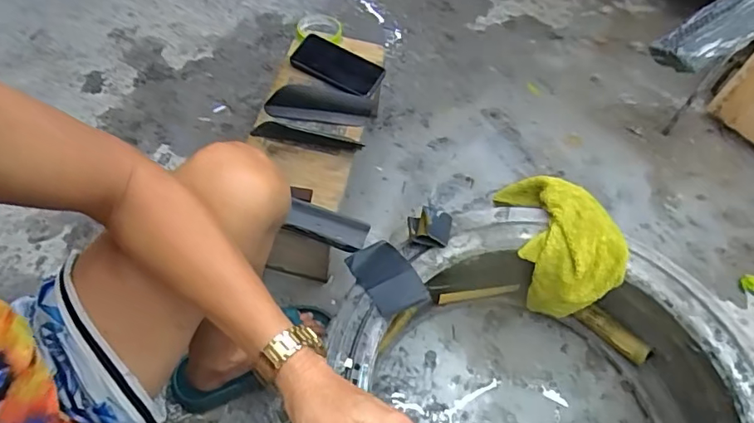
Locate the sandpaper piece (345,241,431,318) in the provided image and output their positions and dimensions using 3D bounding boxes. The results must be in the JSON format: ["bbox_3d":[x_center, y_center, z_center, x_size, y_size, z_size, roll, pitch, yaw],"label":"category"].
[{"bbox_3d":[0.014,0.088,0.706,0.071,0.020,0.112,-26,62,-19],"label":"sandpaper piece"}]

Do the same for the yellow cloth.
[{"bbox_3d":[0.279,0.041,0.806,0.142,0.136,0.199,4,57,-2],"label":"yellow cloth"}]

